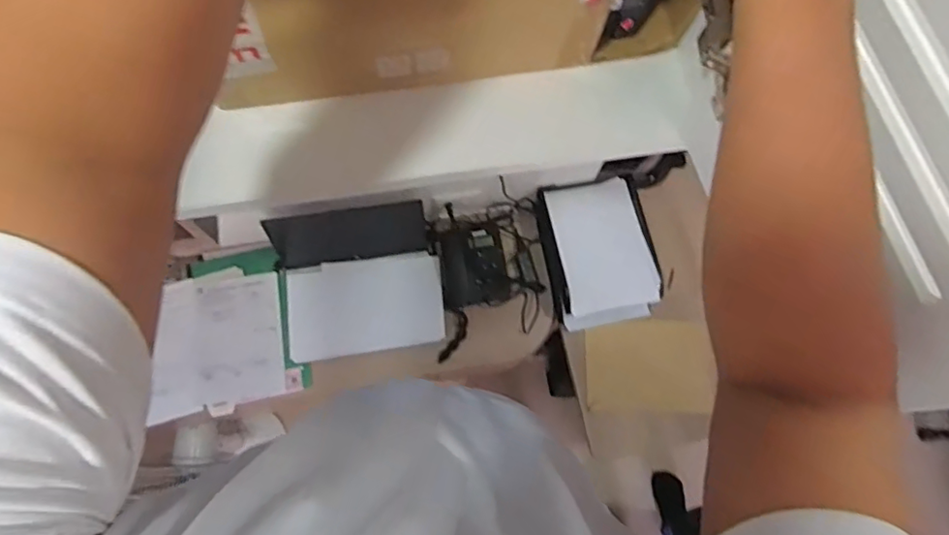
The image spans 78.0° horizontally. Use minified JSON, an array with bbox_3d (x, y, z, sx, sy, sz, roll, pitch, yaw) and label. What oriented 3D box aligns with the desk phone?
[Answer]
[{"bbox_3d":[-0.001,-0.006,1.458,0.159,0.043,0.196,-6,73,-3],"label":"desk phone"}]

